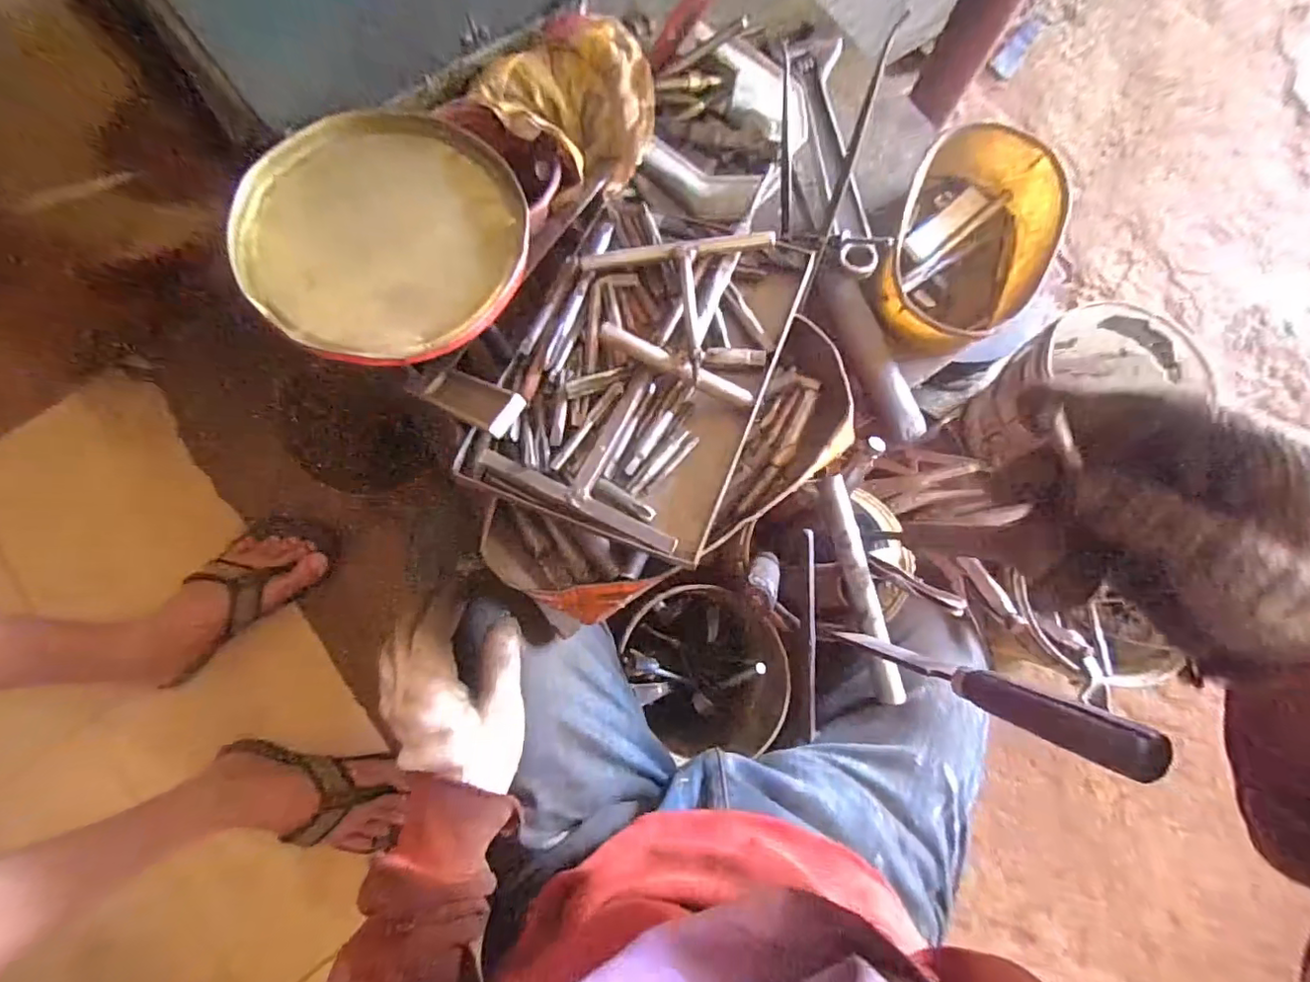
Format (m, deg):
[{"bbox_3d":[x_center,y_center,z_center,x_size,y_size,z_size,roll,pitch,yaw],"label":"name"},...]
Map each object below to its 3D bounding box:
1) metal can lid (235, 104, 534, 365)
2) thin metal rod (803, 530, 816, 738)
[{"bbox_3d":[-0.186,-0.177,0.387,0.183,0.020,0.192,2,78,-10],"label":"metal can lid"},{"bbox_3d":[0.134,0.124,0.474,0.006,0.011,0.183,-2,95,5],"label":"thin metal rod"}]

